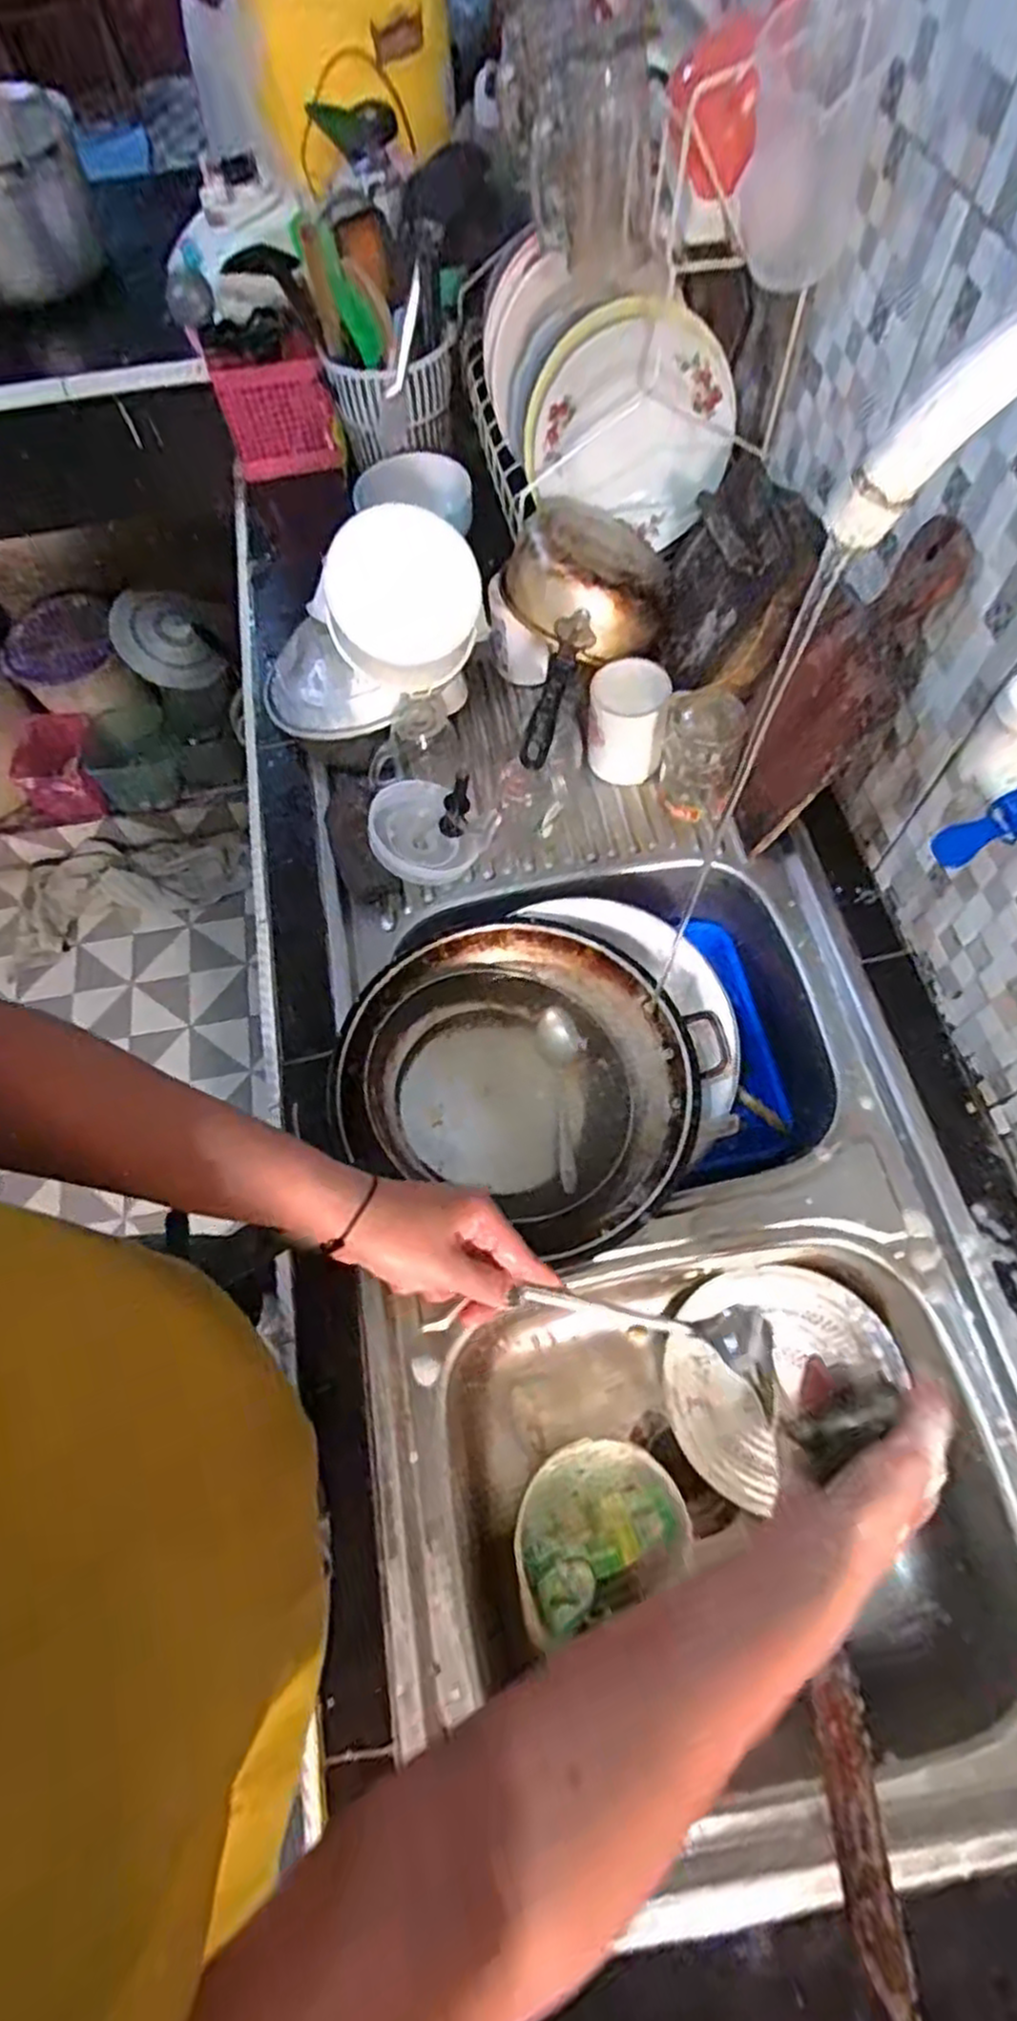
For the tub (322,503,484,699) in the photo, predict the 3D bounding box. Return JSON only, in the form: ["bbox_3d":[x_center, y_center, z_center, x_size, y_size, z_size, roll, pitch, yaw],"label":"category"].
[{"bbox_3d":[-0.104,-0.407,0.749,0.151,0.085,0.157,-1,116,-1],"label":"tub"}]

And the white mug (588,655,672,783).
[{"bbox_3d":[0.122,-0.303,0.779,0.079,0.114,0.070,-3,66,1],"label":"white mug"}]

